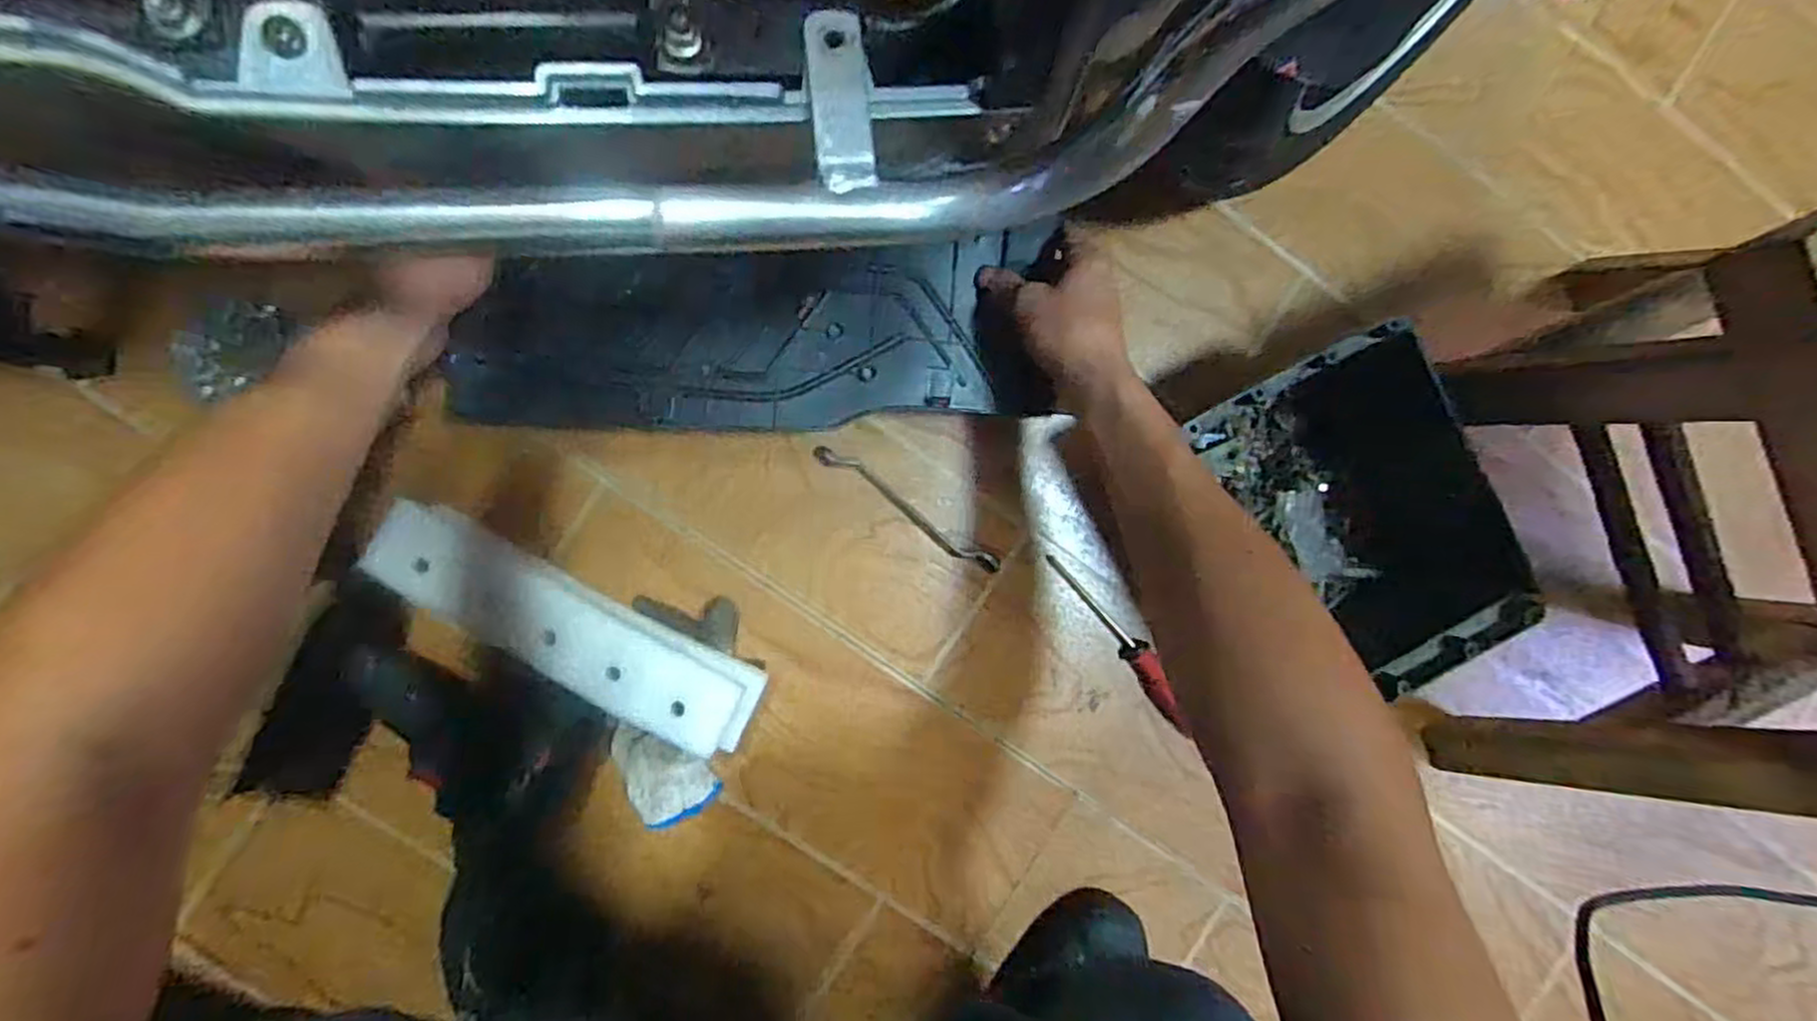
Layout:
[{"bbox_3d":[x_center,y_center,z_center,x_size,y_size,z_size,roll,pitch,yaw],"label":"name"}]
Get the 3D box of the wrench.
[{"bbox_3d":[0.000,0.000,0.599,0.167,0.015,0.017,35,89,-7],"label":"wrench"}]

